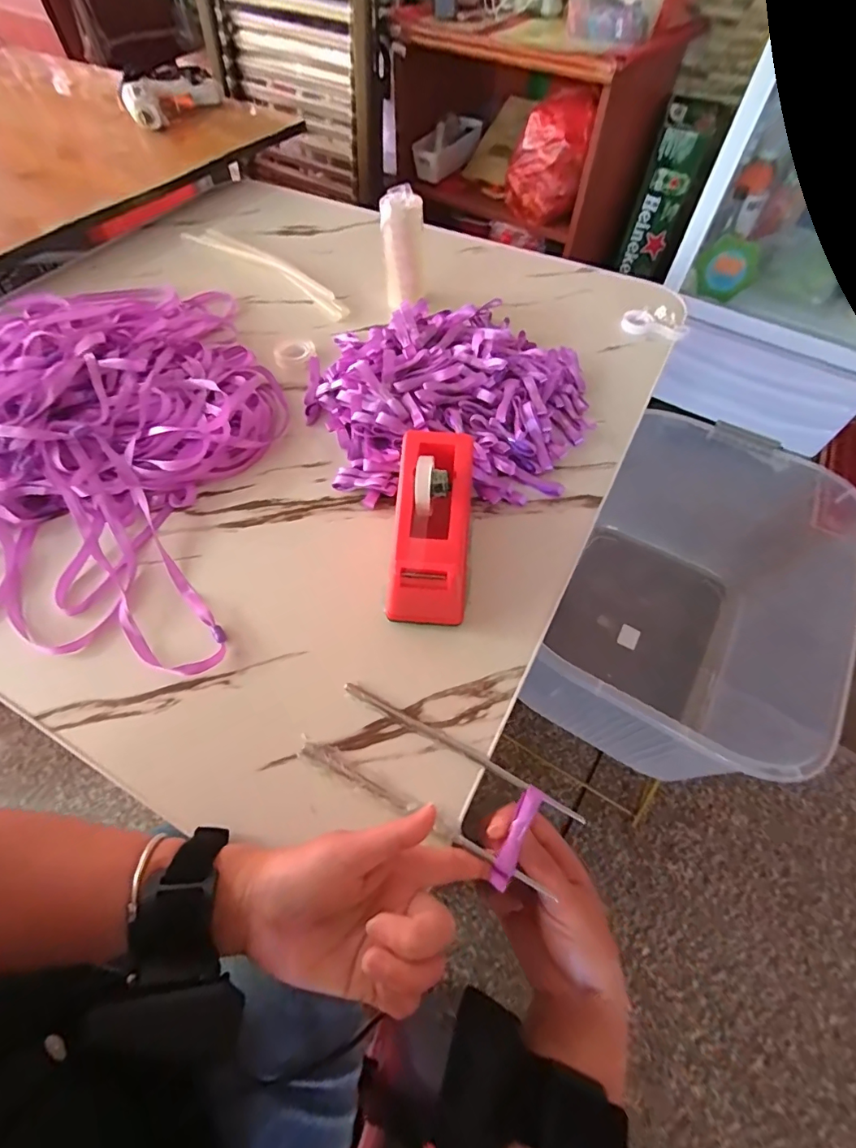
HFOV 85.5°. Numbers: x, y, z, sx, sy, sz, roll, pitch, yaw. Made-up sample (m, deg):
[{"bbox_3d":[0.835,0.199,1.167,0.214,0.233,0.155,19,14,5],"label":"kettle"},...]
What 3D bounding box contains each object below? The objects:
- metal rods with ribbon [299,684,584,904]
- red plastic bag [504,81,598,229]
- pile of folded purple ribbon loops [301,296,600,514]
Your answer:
[{"bbox_3d":[-0.001,0.135,0.311,0.163,0.012,0.061,28,62,12],"label":"metal rods with ribbon"},{"bbox_3d":[0.315,-1.095,1.231,0.203,0.245,0.112,19,60,10],"label":"red plastic bag"},{"bbox_3d":[0.023,-0.192,0.480,0.285,0.053,0.267,-2,59,-3],"label":"pile of folded purple ribbon loops"}]

